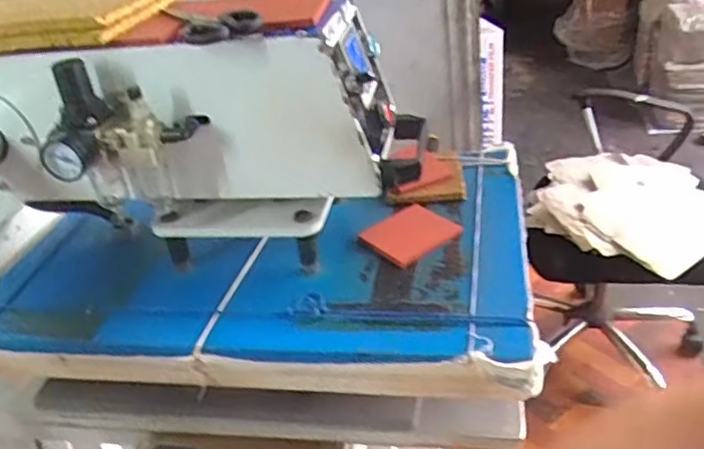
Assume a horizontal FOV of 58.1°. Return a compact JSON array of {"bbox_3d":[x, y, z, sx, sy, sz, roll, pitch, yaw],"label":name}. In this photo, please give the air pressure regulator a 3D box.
[{"bbox_3d":[-0.211,-0.071,0.590,0.132,0.144,0.078,-1,32,10],"label":"air pressure regulator"}]

